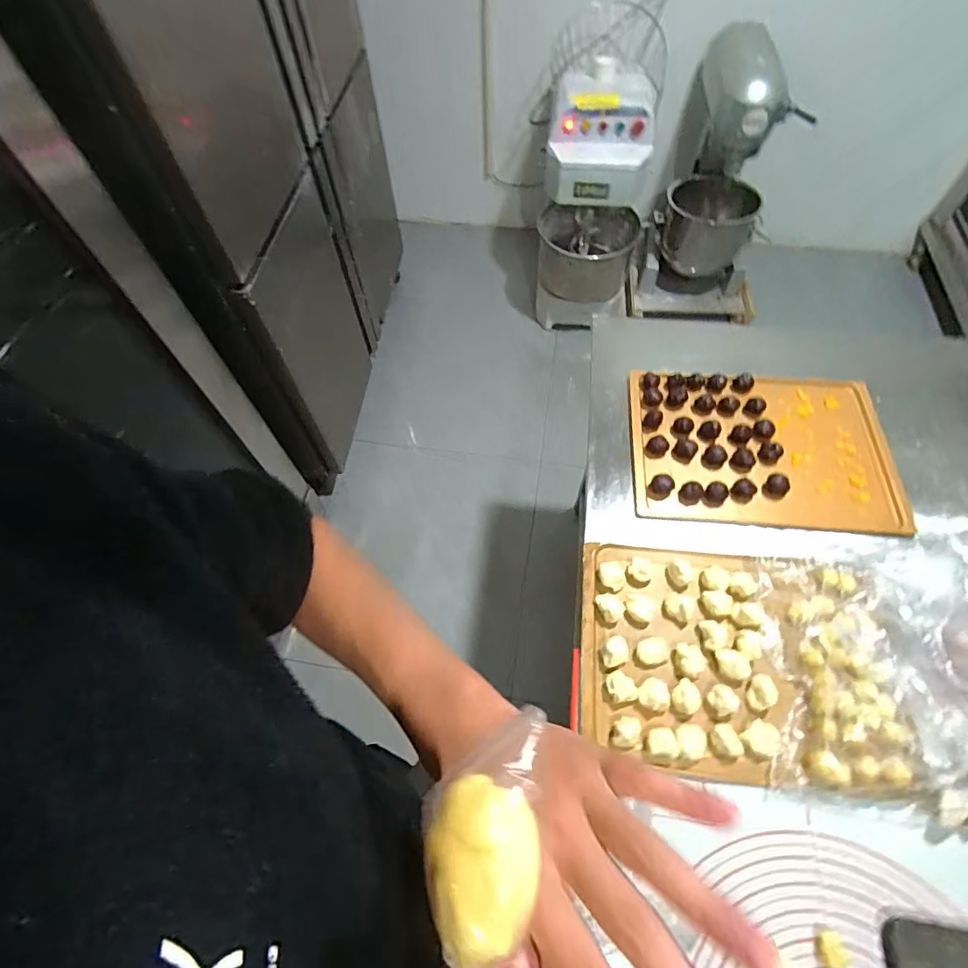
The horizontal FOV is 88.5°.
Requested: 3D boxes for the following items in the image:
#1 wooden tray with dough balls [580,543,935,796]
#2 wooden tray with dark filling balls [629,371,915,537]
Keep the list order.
[{"bbox_3d":[0.354,0.246,0.707,0.417,0.044,0.304,5,60,5],"label":"wooden tray with dough balls"},{"bbox_3d":[0.486,-0.066,0.880,0.438,0.040,0.312,5,60,5],"label":"wooden tray with dark filling balls"}]

